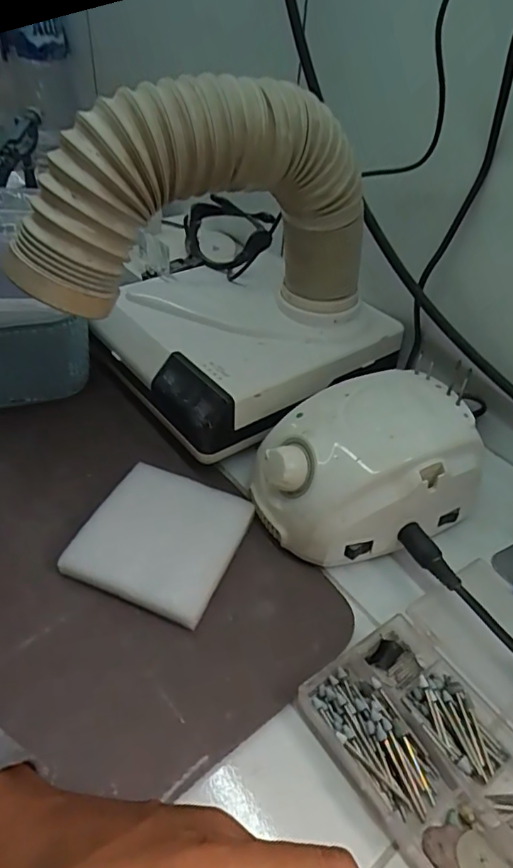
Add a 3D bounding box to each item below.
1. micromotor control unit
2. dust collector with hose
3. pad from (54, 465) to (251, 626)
[{"bbox_3d":[0.069,0.021,0.357,0.140,0.072,0.099,-16,47,-20],"label":"micromotor control unit"},{"bbox_3d":[-0.038,-0.131,0.380,0.266,0.201,0.190,-26,50,-29],"label":"dust collector with hose"},{"bbox_3d":[-0.060,0.066,0.344,0.093,0.015,0.092,17,45,14],"label":"pad"}]

